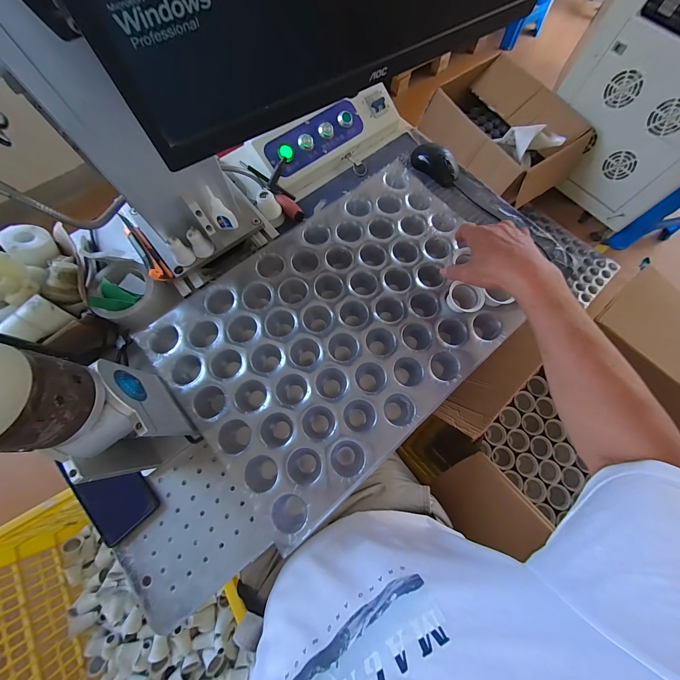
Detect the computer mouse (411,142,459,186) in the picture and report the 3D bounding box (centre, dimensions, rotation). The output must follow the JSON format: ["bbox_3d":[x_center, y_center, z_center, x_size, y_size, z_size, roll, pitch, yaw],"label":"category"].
[{"bbox_3d":[0.199,-0.364,0.586,0.107,0.032,0.056,43,76,11],"label":"computer mouse"}]

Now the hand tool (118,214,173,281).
[{"bbox_3d":[-0.316,-0.152,0.452,0.022,0.032,0.157,-37,77,-12],"label":"hand tool"}]

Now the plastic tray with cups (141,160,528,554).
[{"bbox_3d":[0.015,-0.034,0.455,0.533,0.050,0.371,-38,76,-15],"label":"plastic tray with cups"}]

